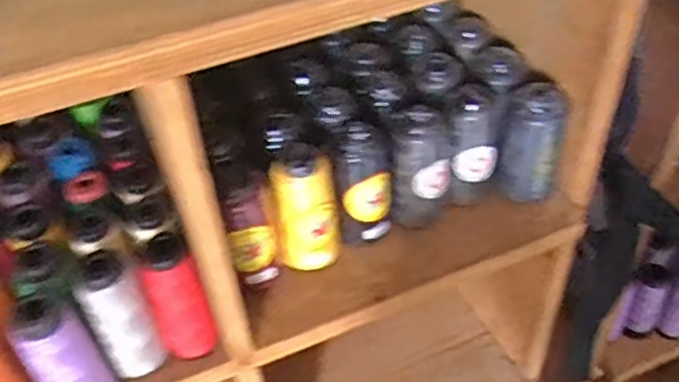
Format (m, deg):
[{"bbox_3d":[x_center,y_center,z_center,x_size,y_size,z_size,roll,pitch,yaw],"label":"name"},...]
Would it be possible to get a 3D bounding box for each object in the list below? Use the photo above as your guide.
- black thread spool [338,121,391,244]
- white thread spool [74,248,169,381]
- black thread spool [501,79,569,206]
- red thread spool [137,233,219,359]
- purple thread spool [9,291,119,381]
[{"bbox_3d":[0.022,-0.007,0.576,0.045,0.100,0.053,0,45,4],"label":"black thread spool"},{"bbox_3d":[-0.162,0.091,0.499,0.042,0.101,0.044,-35,52,-27],"label":"white thread spool"},{"bbox_3d":[0.169,-0.043,0.593,0.046,0.103,0.043,-2,45,2],"label":"black thread spool"},{"bbox_3d":[-0.122,0.076,0.499,0.037,0.108,0.046,-27,49,-21],"label":"red thread spool"},{"bbox_3d":[-0.193,0.111,0.470,0.046,0.119,0.044,-2,45,2],"label":"purple thread spool"}]

